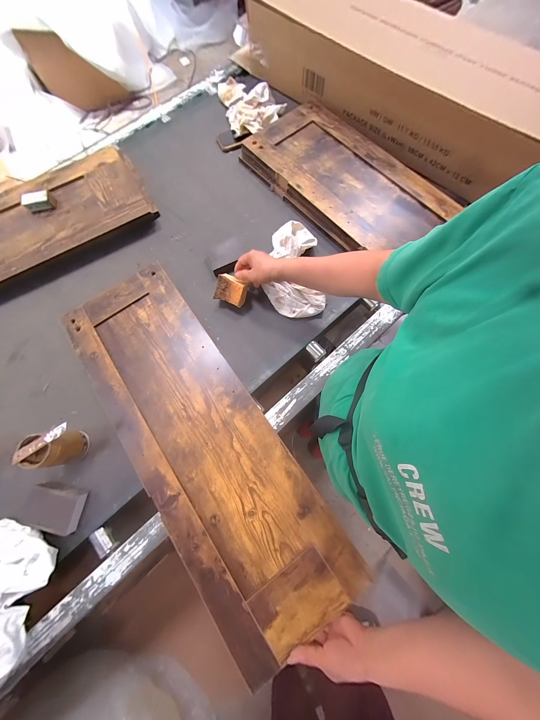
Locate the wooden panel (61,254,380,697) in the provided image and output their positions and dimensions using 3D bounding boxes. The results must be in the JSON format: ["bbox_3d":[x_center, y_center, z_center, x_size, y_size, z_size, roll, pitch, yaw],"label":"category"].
[{"bbox_3d":[-0.155,0.144,0.487,0.268,0.014,0.798,-35,77,-9],"label":"wooden panel"}]

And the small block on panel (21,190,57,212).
[{"bbox_3d":[-0.606,-0.417,0.602,0.070,0.026,0.037,-14,76,-3],"label":"small block on panel"}]

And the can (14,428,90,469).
[{"bbox_3d":[-0.422,0.173,0.453,0.061,0.088,0.059,0,75,0],"label":"can"}]

